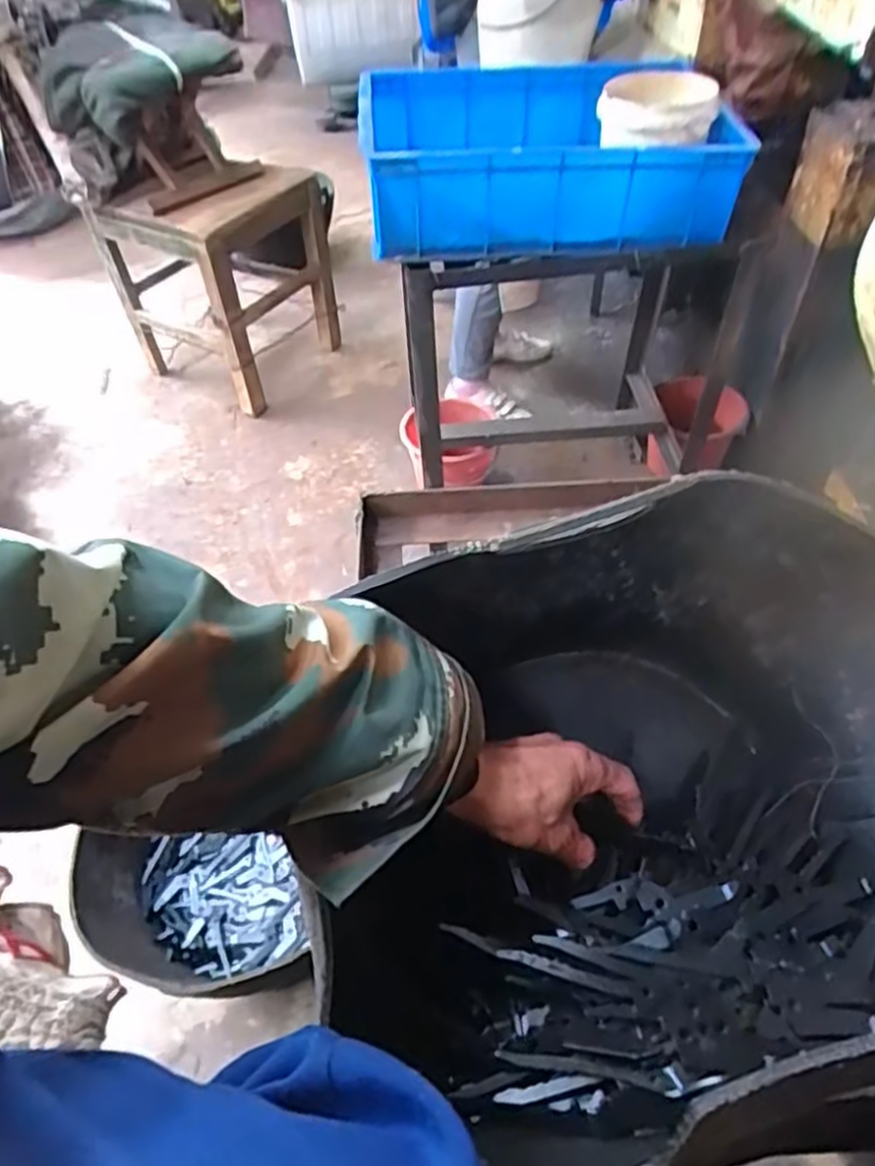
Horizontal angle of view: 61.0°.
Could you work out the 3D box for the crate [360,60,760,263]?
[{"bbox_3d":[0.142,-0.609,1.069,0.475,0.150,0.313,-6,49,-2],"label":"crate"}]

